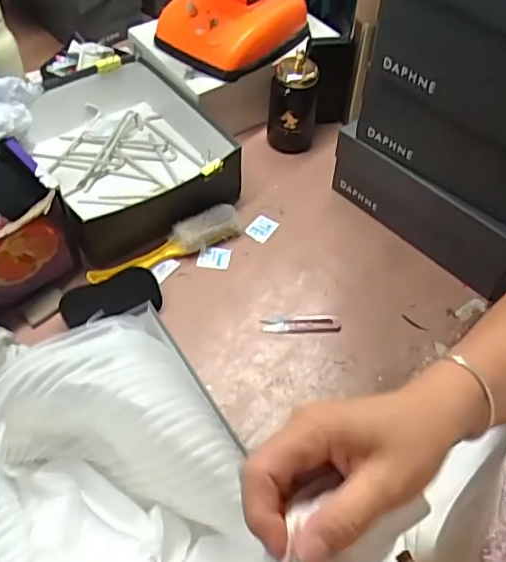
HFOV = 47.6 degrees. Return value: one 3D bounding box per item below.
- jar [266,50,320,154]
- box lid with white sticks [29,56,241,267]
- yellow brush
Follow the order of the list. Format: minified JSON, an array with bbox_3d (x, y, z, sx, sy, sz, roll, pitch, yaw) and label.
[{"bbox_3d":[0.065,-0.285,0.922,0.078,0.143,0.073,8,53,4],"label":"jar"},{"bbox_3d":[-0.197,-0.205,0.882,0.265,0.095,0.323,-21,57,-17],"label":"box lid with white sticks"},{"bbox_3d":[-0.121,-0.051,0.810,0.230,0.034,0.046,-24,57,-19],"label":"yellow brush"}]

